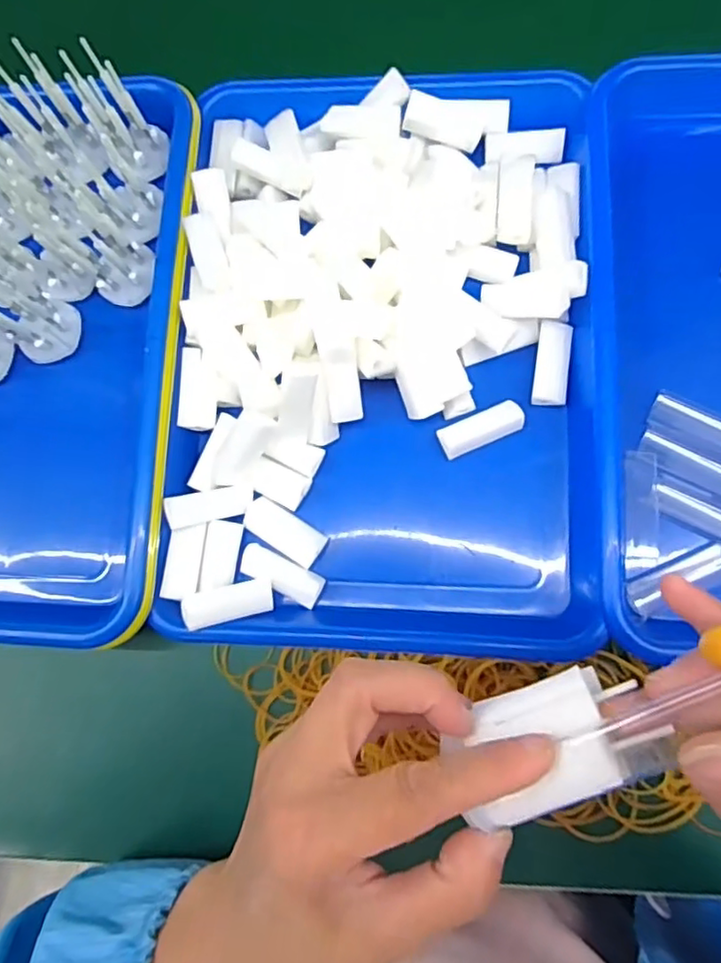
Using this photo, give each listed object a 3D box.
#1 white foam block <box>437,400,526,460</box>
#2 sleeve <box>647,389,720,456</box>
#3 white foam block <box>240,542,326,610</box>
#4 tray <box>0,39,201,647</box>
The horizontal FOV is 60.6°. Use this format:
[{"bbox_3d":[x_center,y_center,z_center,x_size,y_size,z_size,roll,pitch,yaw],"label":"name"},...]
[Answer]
[{"bbox_3d":[0.067,-0.029,0.344,0.046,0.016,0.019,-23,77,2],"label":"white foam block"},{"bbox_3d":[0.185,-0.029,0.332,0.055,0.005,0.022,26,83,11],"label":"sleeve"},{"bbox_3d":[-0.043,0.051,0.336,0.046,0.008,0.018,27,83,11],"label":"white foam block"},{"bbox_3d":[-0.224,-0.080,0.350,0.246,0.066,0.331,2,79,7],"label":"tray"}]

